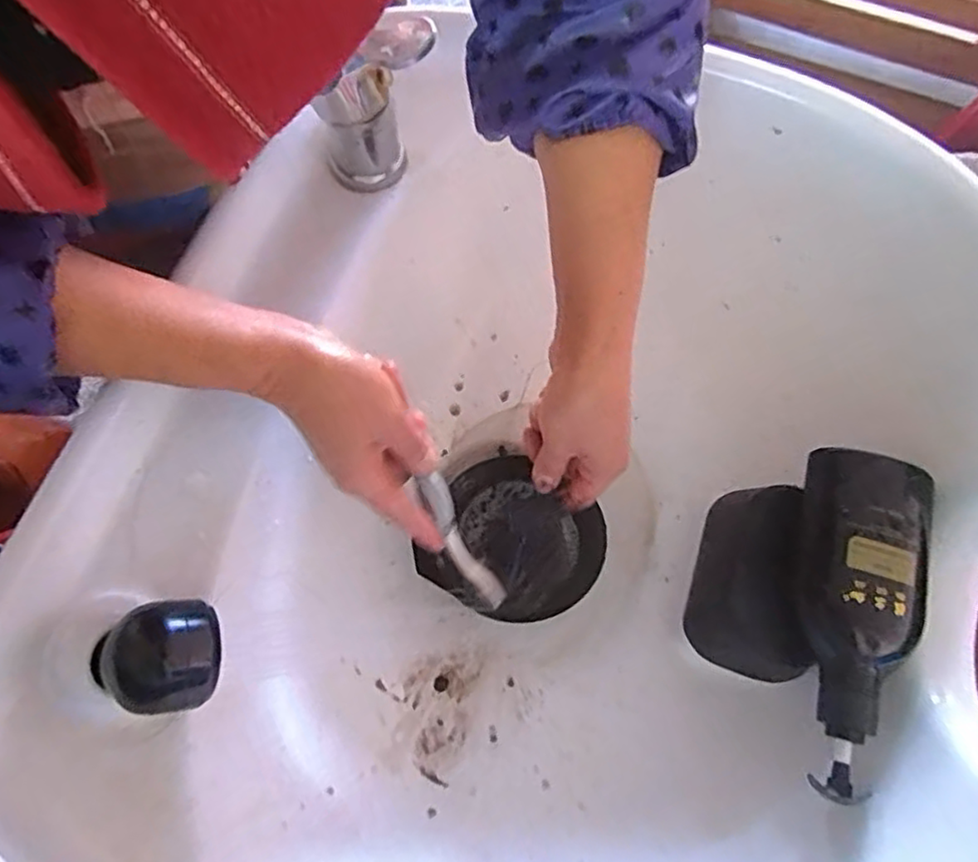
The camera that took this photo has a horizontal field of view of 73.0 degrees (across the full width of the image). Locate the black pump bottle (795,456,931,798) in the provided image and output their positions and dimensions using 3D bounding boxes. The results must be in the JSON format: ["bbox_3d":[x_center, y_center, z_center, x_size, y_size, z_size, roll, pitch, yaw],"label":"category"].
[{"bbox_3d":[0.217,0.111,0.395,0.070,0.050,0.195,14,69,4],"label":"black pump bottle"}]

